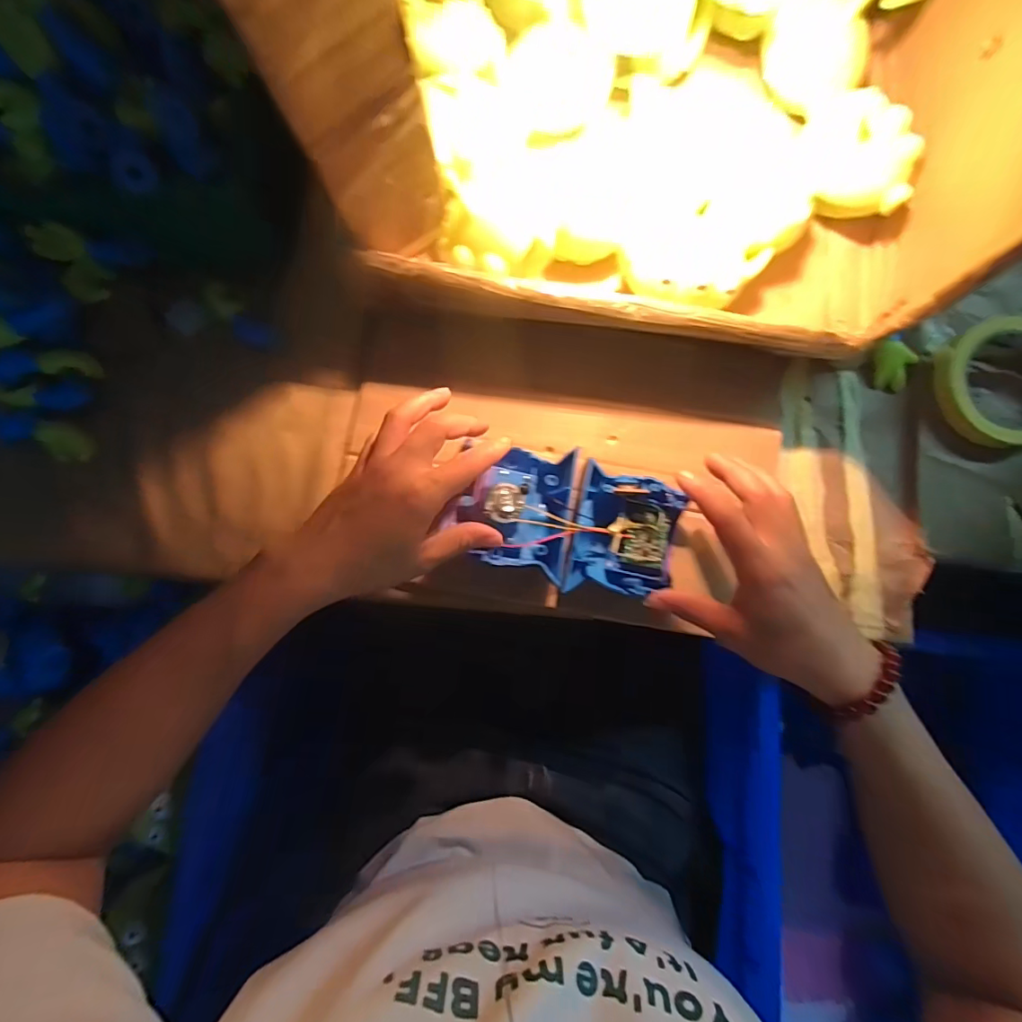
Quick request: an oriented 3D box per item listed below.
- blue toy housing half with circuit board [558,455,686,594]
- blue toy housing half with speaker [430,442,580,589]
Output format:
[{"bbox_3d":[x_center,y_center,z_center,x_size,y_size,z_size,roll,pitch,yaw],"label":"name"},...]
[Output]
[{"bbox_3d":[0.082,0.016,0.353,0.073,0.030,0.082,11,88,-2],"label":"blue toy housing half with circuit board"},{"bbox_3d":[0.002,-0.003,0.351,0.090,0.041,0.083,10,88,-2],"label":"blue toy housing half with speaker"}]

